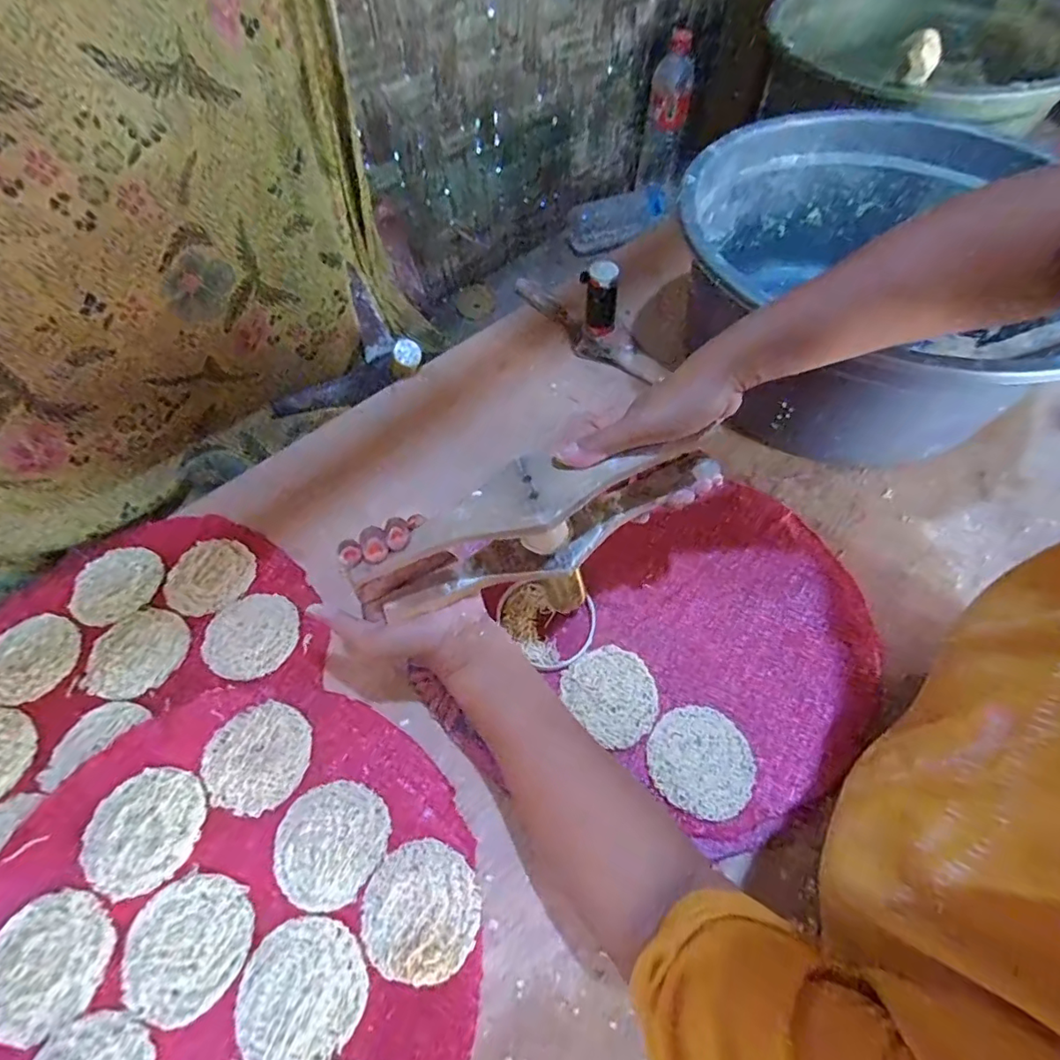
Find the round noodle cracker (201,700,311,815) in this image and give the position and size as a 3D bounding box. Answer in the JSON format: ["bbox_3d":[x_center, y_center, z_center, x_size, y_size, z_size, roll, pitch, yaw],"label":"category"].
[{"bbox_3d":[-0.215,0.177,0.417,0.073,0.011,0.080,0,58,0],"label":"round noodle cracker"}]

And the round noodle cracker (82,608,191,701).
[{"bbox_3d":[-0.348,0.108,0.467,0.082,0.004,0.080,0,58,0],"label":"round noodle cracker"}]

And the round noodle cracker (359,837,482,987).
[{"bbox_3d":[-0.075,0.262,0.366,0.079,0.009,0.076,0,58,0],"label":"round noodle cracker"}]

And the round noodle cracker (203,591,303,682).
[{"bbox_3d":[-0.251,0.094,0.477,0.082,0.004,0.079,0,58,0],"label":"round noodle cracker"}]

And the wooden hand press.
[{"bbox_3d":[0.005,-0.002,0.385,0.265,0.074,0.070,-21,60,-2],"label":"wooden hand press"}]

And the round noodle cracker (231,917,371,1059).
[{"bbox_3d":[-0.149,0.298,0.341,0.081,0.004,0.074,0,58,0],"label":"round noodle cracker"}]

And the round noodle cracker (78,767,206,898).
[{"bbox_3d":[-0.283,0.219,0.388,0.080,0.009,0.078,0,58,0],"label":"round noodle cracker"}]

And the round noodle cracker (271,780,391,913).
[{"bbox_3d":[-0.146,0.228,0.387,0.077,0.006,0.079,0,58,0],"label":"round noodle cracker"}]

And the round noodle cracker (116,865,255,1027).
[{"bbox_3d":[-0.231,0.280,0.357,0.078,0.009,0.079,0,58,0],"label":"round noodle cracker"}]

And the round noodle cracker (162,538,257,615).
[{"bbox_3d":[-0.309,0.043,0.510,0.079,0.004,0.080,0,58,0],"label":"round noodle cracker"}]

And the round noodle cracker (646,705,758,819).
[{"bbox_3d":[0.135,0.179,0.415,0.079,0.004,0.078,0,58,0],"label":"round noodle cracker"}]

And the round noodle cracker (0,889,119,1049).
[{"bbox_3d":[-0.322,0.287,0.349,0.084,0.004,0.077,0,58,0],"label":"round noodle cracker"}]

